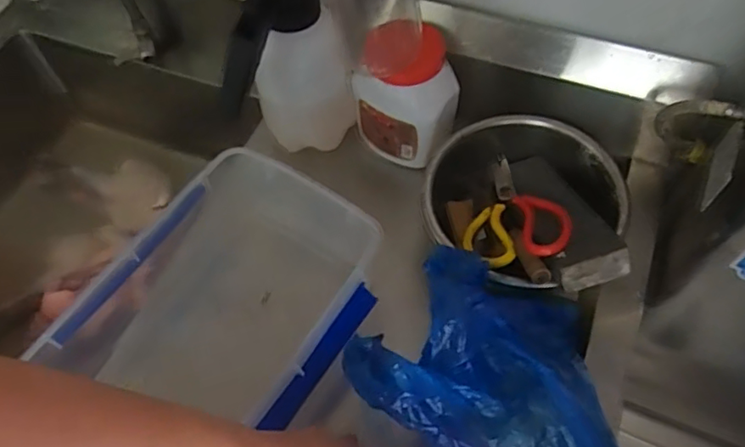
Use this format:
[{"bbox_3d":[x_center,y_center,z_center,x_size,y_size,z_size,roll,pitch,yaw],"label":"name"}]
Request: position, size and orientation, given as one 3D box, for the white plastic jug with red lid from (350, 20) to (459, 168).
[{"bbox_3d":[0.044,-0.165,0.758,0.129,0.163,0.099,17,61,13],"label":"white plastic jug with red lid"}]

